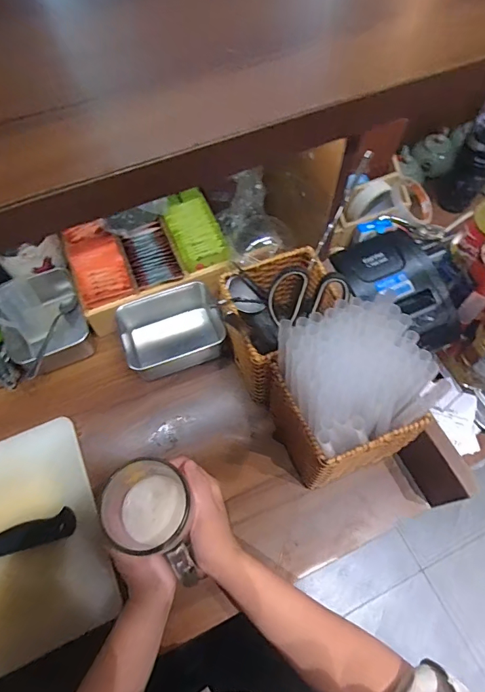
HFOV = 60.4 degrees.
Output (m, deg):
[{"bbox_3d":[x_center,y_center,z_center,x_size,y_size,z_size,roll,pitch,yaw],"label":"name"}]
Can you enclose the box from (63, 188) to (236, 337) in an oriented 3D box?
[{"bbox_3d":[-0.139,-0.132,0.612,0.218,0.073,0.150,-22,65,-10],"label":"box"}]

